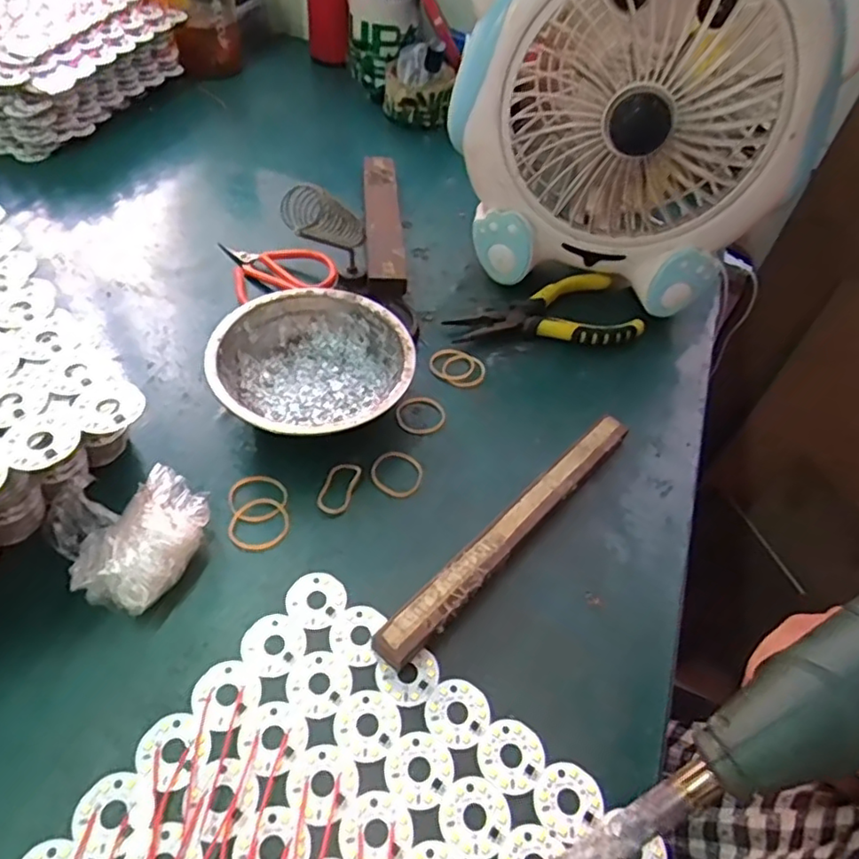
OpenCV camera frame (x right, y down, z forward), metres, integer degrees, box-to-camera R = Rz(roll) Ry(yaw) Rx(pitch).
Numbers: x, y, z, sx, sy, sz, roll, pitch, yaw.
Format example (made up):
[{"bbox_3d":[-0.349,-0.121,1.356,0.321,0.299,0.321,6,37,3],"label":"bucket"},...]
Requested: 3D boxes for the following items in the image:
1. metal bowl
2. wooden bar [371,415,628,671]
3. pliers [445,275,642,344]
[{"bbox_3d":[-0.074,-0.036,0.406,0.124,0.048,0.122,4,50,-4],"label":"metal bowl"},{"bbox_3d":[0.050,0.056,0.356,0.020,0.020,0.211,38,56,22],"label":"wooden bar"},{"bbox_3d":[0.091,-0.088,0.485,0.146,0.016,0.068,-12,53,-16],"label":"pliers"}]

